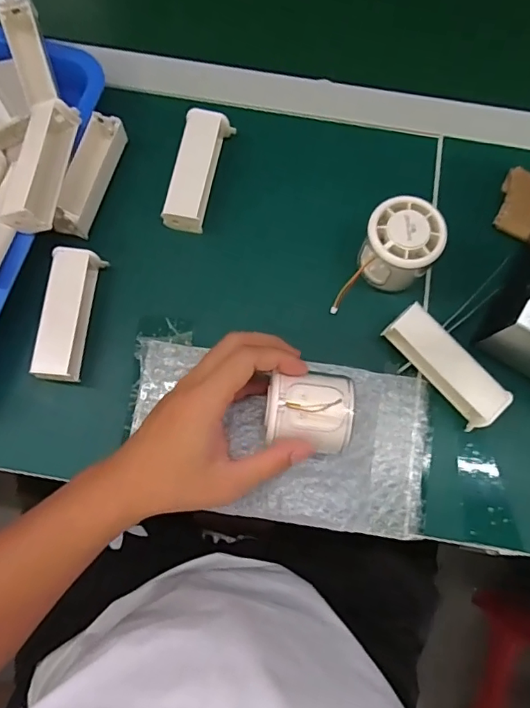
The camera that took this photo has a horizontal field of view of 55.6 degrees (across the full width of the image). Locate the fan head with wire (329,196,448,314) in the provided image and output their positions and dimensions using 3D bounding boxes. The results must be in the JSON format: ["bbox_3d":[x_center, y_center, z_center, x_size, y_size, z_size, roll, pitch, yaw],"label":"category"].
[{"bbox_3d":[0.099,-0.071,0.396,0.061,0.056,0.090,23,76,4],"label":"fan head with wire"}]

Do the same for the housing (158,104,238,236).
[{"bbox_3d":[-0.059,-0.158,0.435,0.037,0.025,0.105,13,76,1],"label":"housing"}]

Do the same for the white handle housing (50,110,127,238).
[{"bbox_3d":[-0.150,-0.151,0.424,0.029,0.029,0.104,16,76,2],"label":"white handle housing"}]

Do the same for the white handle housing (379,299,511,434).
[{"bbox_3d":[0.138,0.010,0.389,0.034,0.037,0.102,-43,81,-11],"label":"white handle housing"}]

